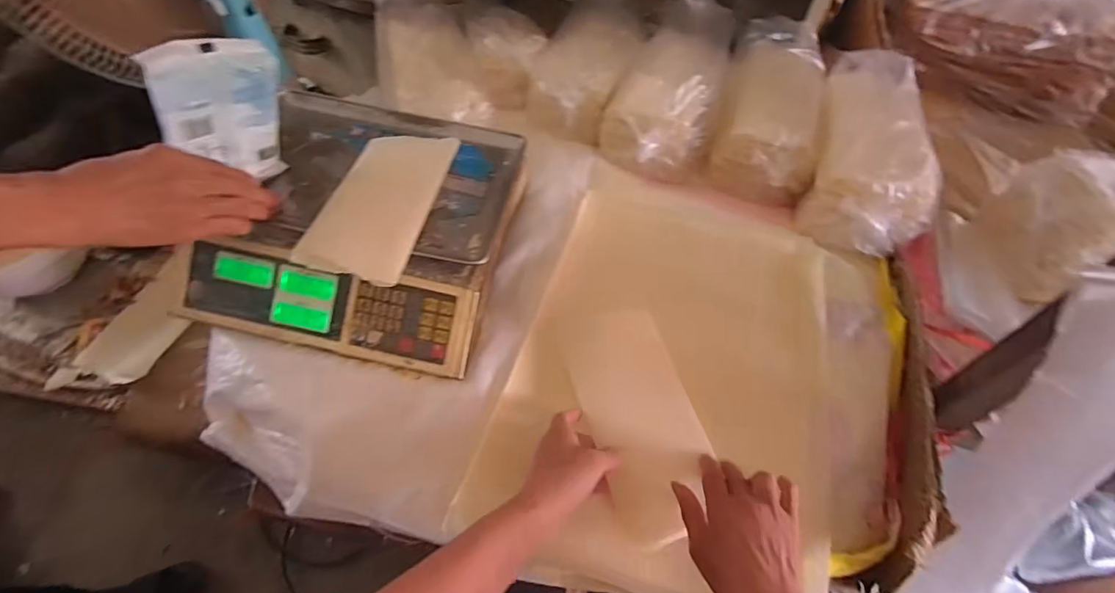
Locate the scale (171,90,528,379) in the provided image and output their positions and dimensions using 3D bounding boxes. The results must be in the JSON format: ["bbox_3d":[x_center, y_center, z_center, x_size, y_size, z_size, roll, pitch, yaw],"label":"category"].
[{"bbox_3d":[-0.226,-0.093,0.585,0.321,0.100,0.314,11,52,5],"label":"scale"}]

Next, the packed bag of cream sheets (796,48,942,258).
[{"bbox_3d":[0.444,-0.215,0.694,0.145,0.111,0.301,15,66,8],"label":"packed bag of cream sheets"}]

